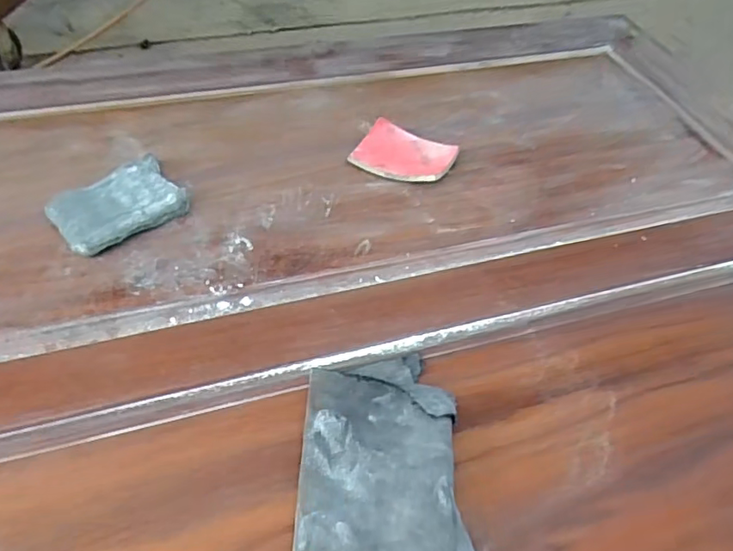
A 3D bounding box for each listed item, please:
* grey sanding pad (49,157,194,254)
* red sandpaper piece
[{"bbox_3d":[-0.228,-0.064,0.529,0.111,0.015,0.083,-35,60,-30],"label":"grey sanding pad"},{"bbox_3d":[0.040,-0.127,0.608,0.099,0.015,0.075,22,51,14],"label":"red sandpaper piece"}]

